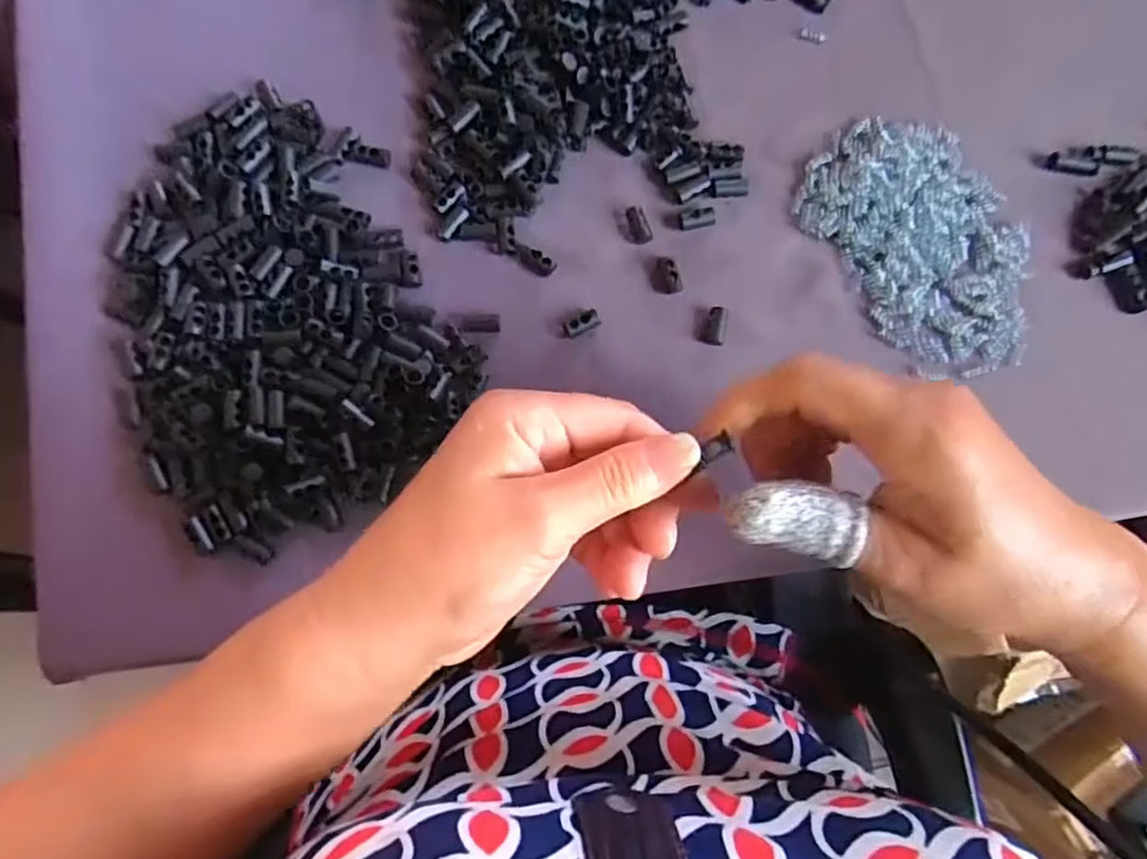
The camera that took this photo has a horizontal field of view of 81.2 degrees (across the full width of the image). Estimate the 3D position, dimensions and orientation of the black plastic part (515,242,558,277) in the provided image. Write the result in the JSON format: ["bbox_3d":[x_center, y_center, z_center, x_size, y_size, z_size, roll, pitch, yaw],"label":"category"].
[{"bbox_3d":[-0.019,-0.086,0.338,0.021,0.008,0.010,34,83,2],"label":"black plastic part"}]

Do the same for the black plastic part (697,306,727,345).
[{"bbox_3d":[0.071,-0.052,0.334,0.012,0.004,0.020,15,82,0],"label":"black plastic part"}]

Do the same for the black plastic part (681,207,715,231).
[{"bbox_3d":[0.064,-0.108,0.342,0.017,0.004,0.009,-9,83,-3],"label":"black plastic part"}]

